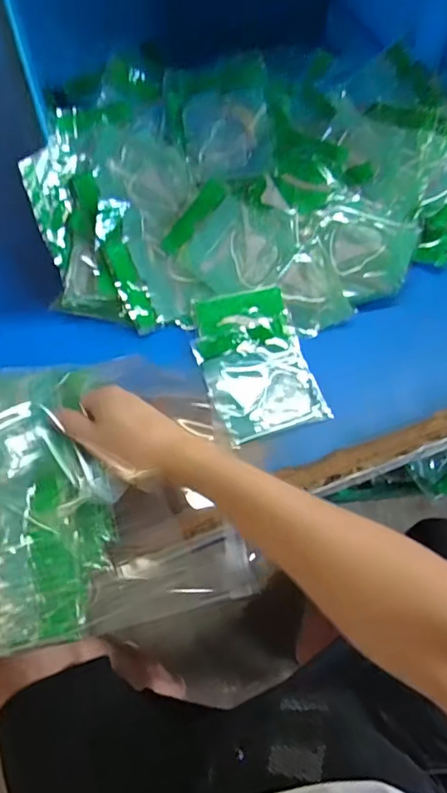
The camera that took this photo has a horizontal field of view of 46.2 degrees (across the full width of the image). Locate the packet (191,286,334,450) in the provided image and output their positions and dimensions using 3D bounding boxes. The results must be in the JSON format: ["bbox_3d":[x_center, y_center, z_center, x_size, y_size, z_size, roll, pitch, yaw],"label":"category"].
[{"bbox_3d":[0.033,-0.039,0.568,0.114,0.015,0.176,-16,60,-9],"label":"packet"}]

